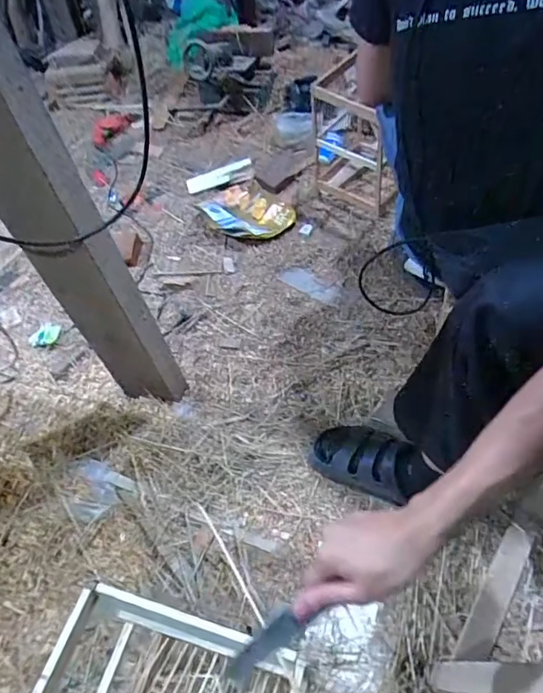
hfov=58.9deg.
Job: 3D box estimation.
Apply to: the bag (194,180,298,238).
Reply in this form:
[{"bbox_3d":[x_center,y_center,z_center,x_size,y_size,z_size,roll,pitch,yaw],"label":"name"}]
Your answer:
[{"bbox_3d":[-0.079,-0.413,1.460,0.206,0.034,0.287,-34,54,-16],"label":"bag"}]

